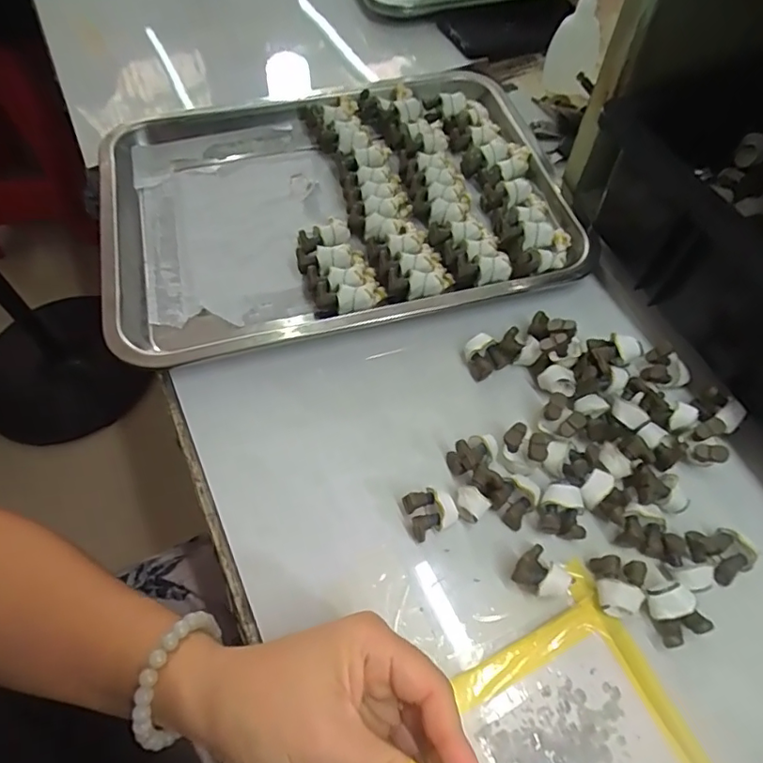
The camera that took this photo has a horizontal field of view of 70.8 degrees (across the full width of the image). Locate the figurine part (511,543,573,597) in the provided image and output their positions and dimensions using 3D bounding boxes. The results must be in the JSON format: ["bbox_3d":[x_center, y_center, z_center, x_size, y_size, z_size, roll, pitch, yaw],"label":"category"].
[{"bbox_3d":[0.083,0.103,0.282,0.024,0.021,0.025,1,58,-1],"label":"figurine part"}]

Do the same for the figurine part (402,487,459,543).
[{"bbox_3d":[0.028,0.073,0.302,0.026,0.018,0.023,-20,60,-13],"label":"figurine part"}]

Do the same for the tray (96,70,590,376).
[{"bbox_3d":[-0.038,-0.143,0.432,0.354,0.043,0.266,-12,59,-9],"label":"tray"}]

